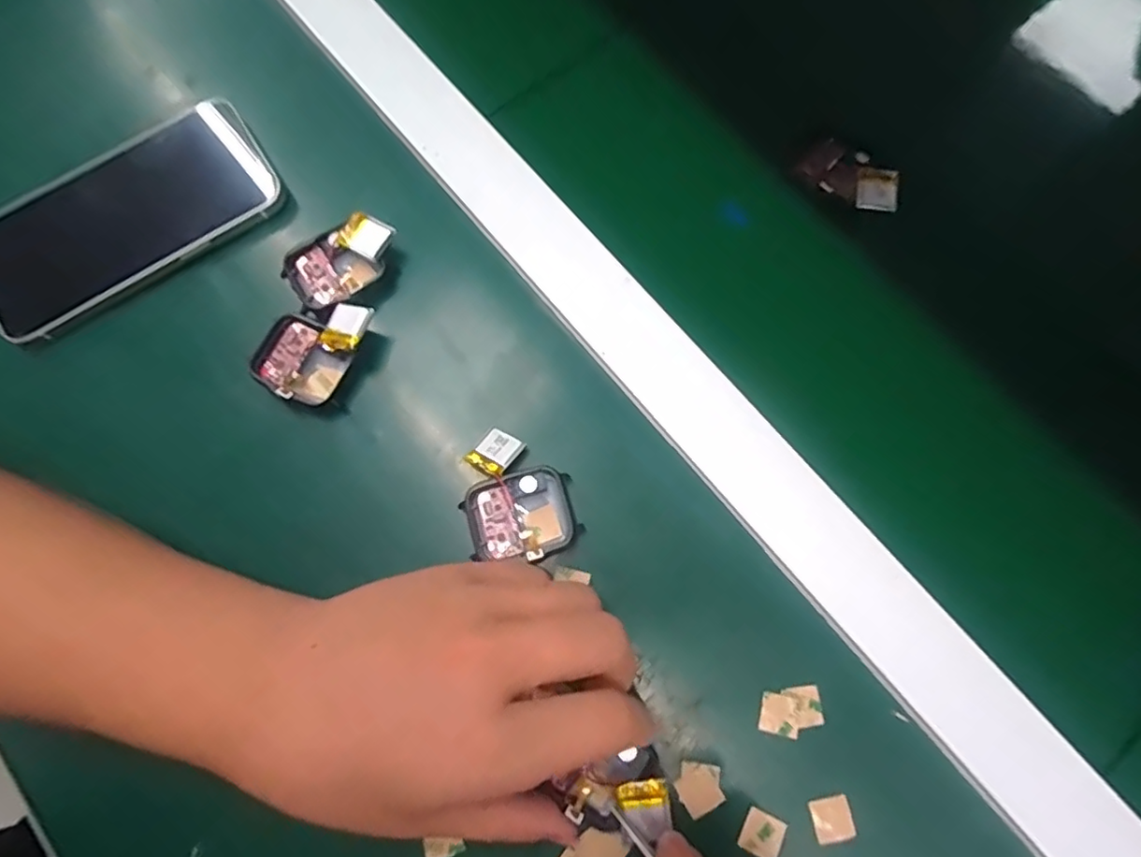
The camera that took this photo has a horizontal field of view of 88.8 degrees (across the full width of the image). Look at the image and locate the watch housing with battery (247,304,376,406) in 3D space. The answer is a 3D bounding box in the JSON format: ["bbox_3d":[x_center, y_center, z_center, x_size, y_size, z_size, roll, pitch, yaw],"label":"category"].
[{"bbox_3d":[-0.119,-0.038,0.267,0.039,0.020,0.051,32,78,8],"label":"watch housing with battery"}]

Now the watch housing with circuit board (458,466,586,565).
[{"bbox_3d":[-0.021,0.038,0.251,0.046,0.011,0.038,-16,76,-4],"label":"watch housing with circuit board"}]

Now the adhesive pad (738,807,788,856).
[{"bbox_3d":[0.076,0.159,0.227,0.015,0.004,0.015,27,77,7],"label":"adhesive pad"}]

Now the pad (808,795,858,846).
[{"bbox_3d":[0.104,0.155,0.230,0.016,0.004,0.016,-14,76,-3],"label":"pad"}]

